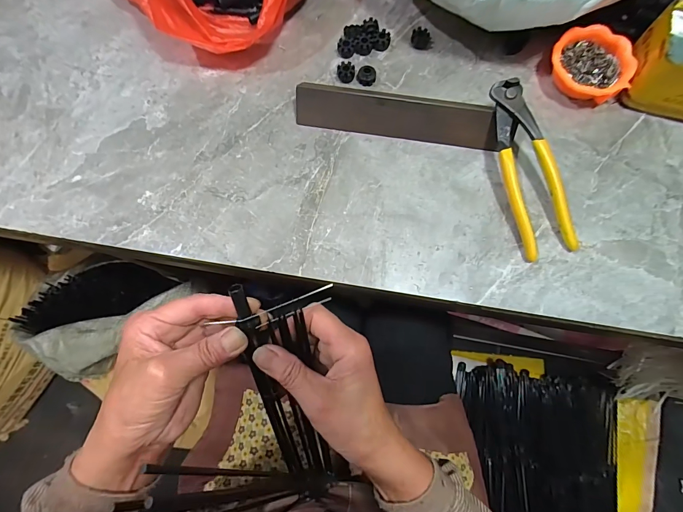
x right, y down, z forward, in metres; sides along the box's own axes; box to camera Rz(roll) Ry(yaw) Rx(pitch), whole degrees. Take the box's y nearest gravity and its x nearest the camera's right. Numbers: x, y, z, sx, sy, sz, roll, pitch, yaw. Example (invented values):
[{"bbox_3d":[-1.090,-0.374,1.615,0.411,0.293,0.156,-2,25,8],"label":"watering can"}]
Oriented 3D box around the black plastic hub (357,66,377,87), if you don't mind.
[{"bbox_3d":[0.026,-0.189,0.377,0.020,0.013,0.015,6,77,3],"label":"black plastic hub"}]

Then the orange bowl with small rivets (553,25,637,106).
[{"bbox_3d":[0.250,-0.192,0.363,0.076,0.026,0.066,27,79,8],"label":"orange bowl with small rivets"}]

